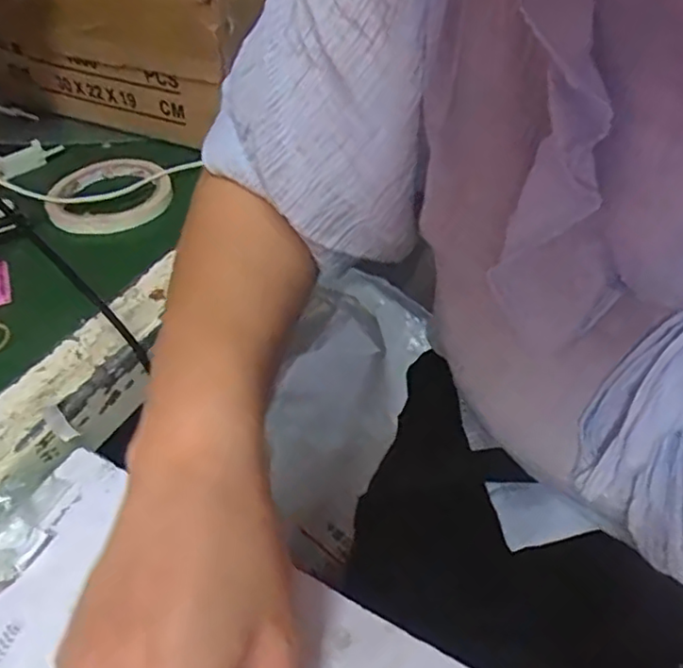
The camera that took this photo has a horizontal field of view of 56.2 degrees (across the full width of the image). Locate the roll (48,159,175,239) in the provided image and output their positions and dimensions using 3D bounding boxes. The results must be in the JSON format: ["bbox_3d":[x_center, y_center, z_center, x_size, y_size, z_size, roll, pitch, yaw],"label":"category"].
[{"bbox_3d":[-0.195,-0.117,0.532,0.096,0.011,0.096,-1,45,1],"label":"roll"}]

